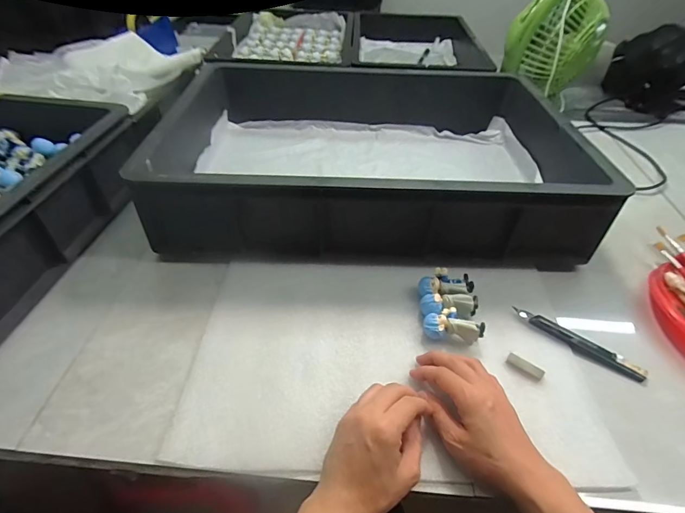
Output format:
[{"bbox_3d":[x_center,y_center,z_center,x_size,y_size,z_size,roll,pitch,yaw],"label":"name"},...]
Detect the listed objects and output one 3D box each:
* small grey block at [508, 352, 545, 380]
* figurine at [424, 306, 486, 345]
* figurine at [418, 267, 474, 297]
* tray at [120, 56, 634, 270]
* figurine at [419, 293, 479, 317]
[{"bbox_3d":[0.192,0.116,0.412,0.037,0.006,0.012,33,52,25],"label":"small grey block"},{"bbox_3d":[0.121,0.076,0.434,0.061,0.027,0.036,5,44,4],"label":"figurine"},{"bbox_3d":[0.123,0.035,0.475,0.063,0.029,0.032,-1,44,-3],"label":"figurine"},{"bbox_3d":[0.043,-0.198,0.637,0.564,0.123,0.466,1,44,-1],"label":"tray"},{"bbox_3d":[0.122,0.057,0.452,0.062,0.032,0.028,0,44,-2],"label":"figurine"}]

